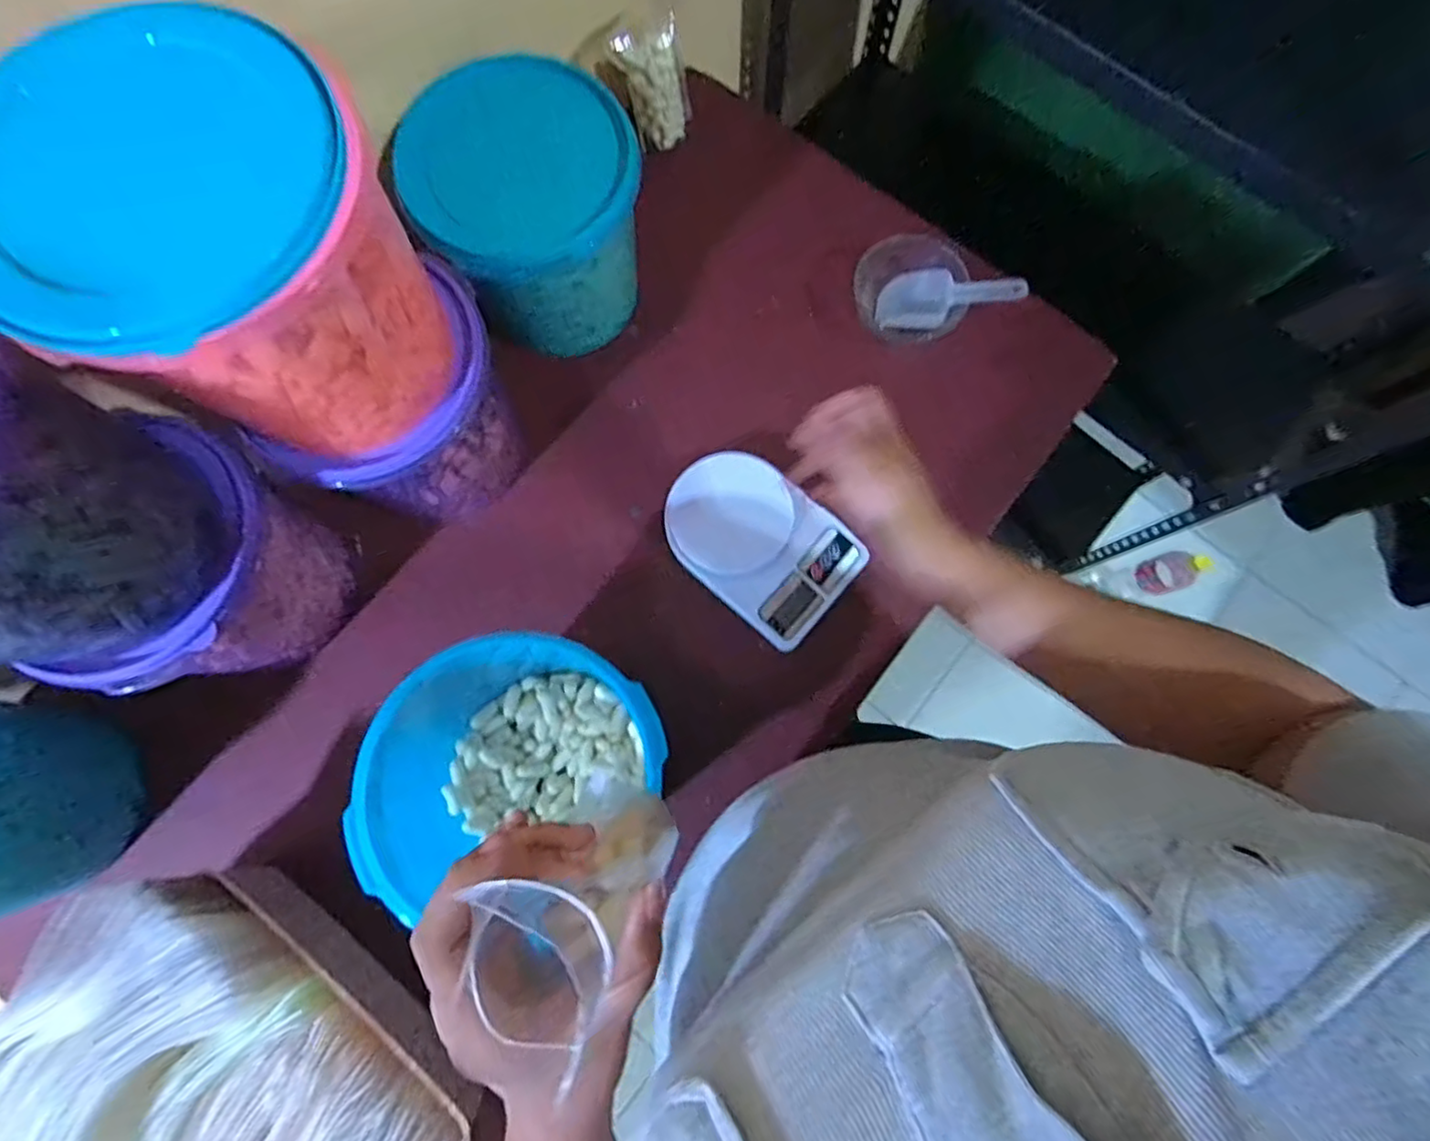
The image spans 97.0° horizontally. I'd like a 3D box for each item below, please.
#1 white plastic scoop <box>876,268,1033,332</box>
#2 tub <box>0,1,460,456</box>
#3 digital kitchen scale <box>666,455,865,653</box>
[{"bbox_3d":[0.246,-0.288,0.669,0.148,0.033,0.054,2,77,24],"label":"white plastic scoop"},{"bbox_3d":[-0.288,-0.177,0.402,0.157,0.202,0.196,28,79,4],"label":"tub"},{"bbox_3d":[0.044,-0.029,0.638,0.194,0.029,0.132,41,80,7],"label":"digital kitchen scale"}]

